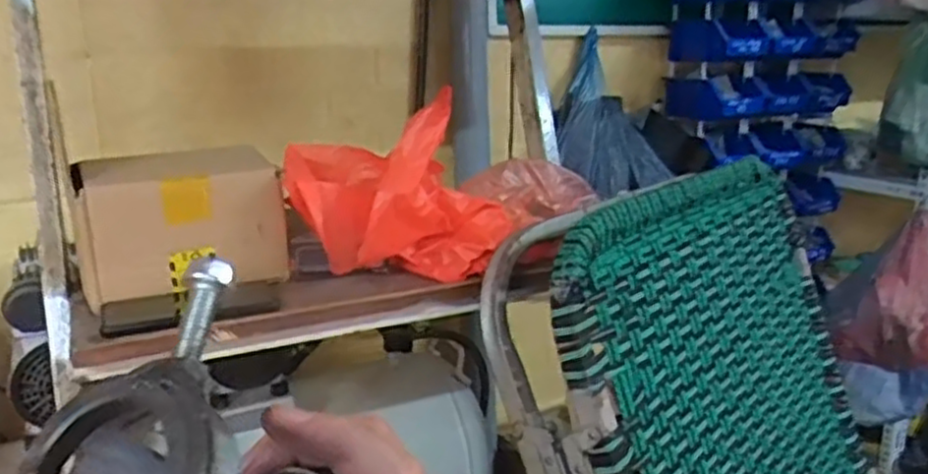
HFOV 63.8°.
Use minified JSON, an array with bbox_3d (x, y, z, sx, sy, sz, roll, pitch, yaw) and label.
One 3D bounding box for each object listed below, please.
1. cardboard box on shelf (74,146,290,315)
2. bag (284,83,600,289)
[{"bbox_3d":[-0.291,-0.018,0.778,0.195,0.133,0.084,-8,15,-24],"label":"cardboard box on shelf"},{"bbox_3d":[0.000,-0.055,0.880,0.405,0.177,0.134,-10,16,-33],"label":"bag"}]

